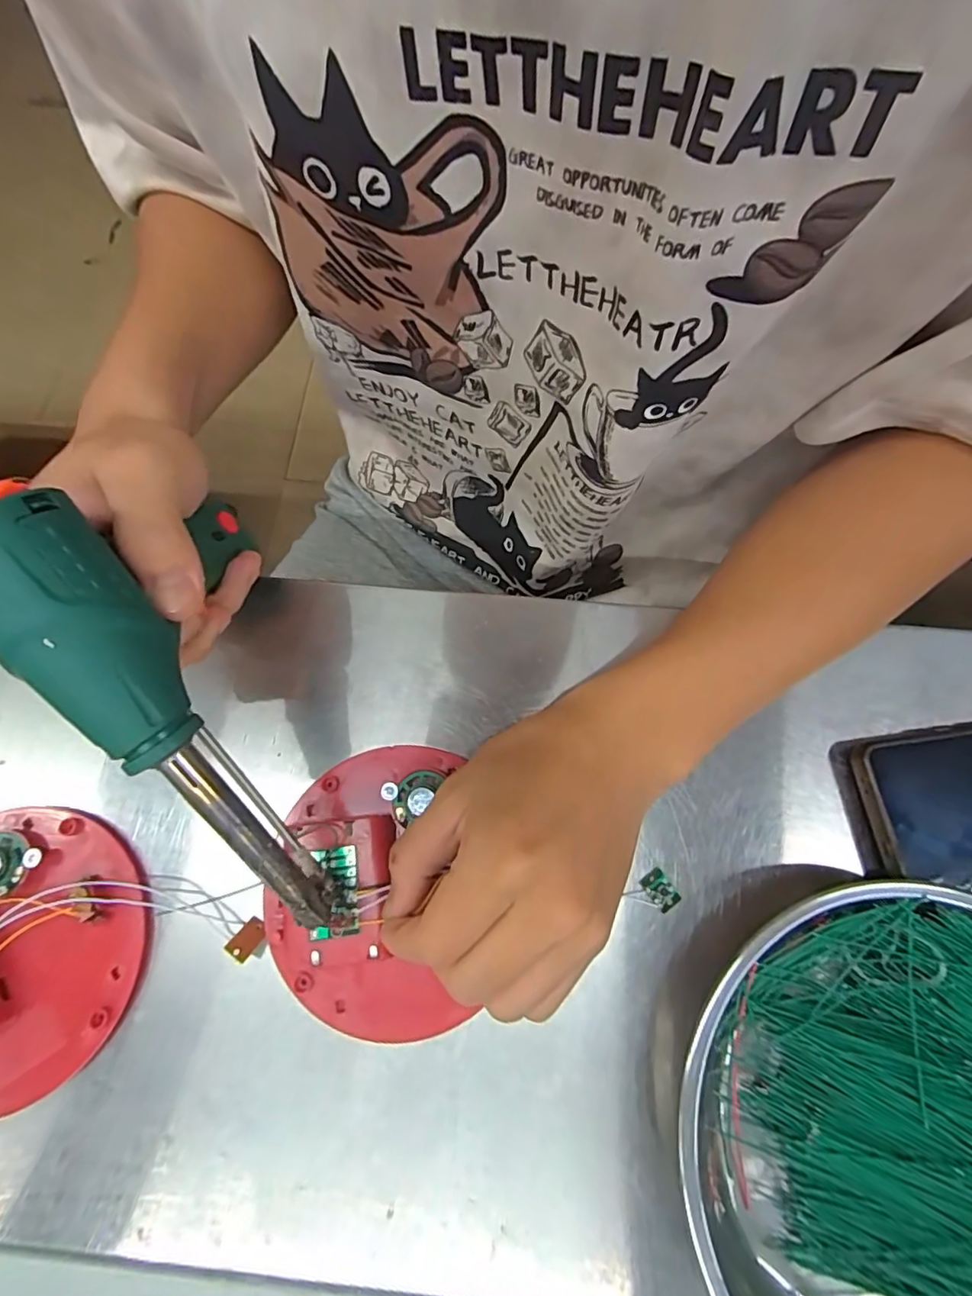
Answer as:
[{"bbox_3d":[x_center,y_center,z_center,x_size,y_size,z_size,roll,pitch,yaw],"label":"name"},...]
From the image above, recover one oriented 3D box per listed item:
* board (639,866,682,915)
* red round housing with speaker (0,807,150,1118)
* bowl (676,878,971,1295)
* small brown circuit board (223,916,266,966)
[{"bbox_3d":[0.081,0.112,0.249,0.012,0.004,0.016,-37,76,-10],"label":"board"},{"bbox_3d":[-0.213,0.135,0.236,0.113,0.027,0.118,0,72,1],"label":"red round housing with speaker"},{"bbox_3d":[0.170,0.194,0.202,0.180,0.046,0.193,0,72,1],"label":"bowl"},{"bbox_3d":[-0.108,0.131,0.242,0.012,0.004,0.017,32,54,18],"label":"small brown circuit board"}]

